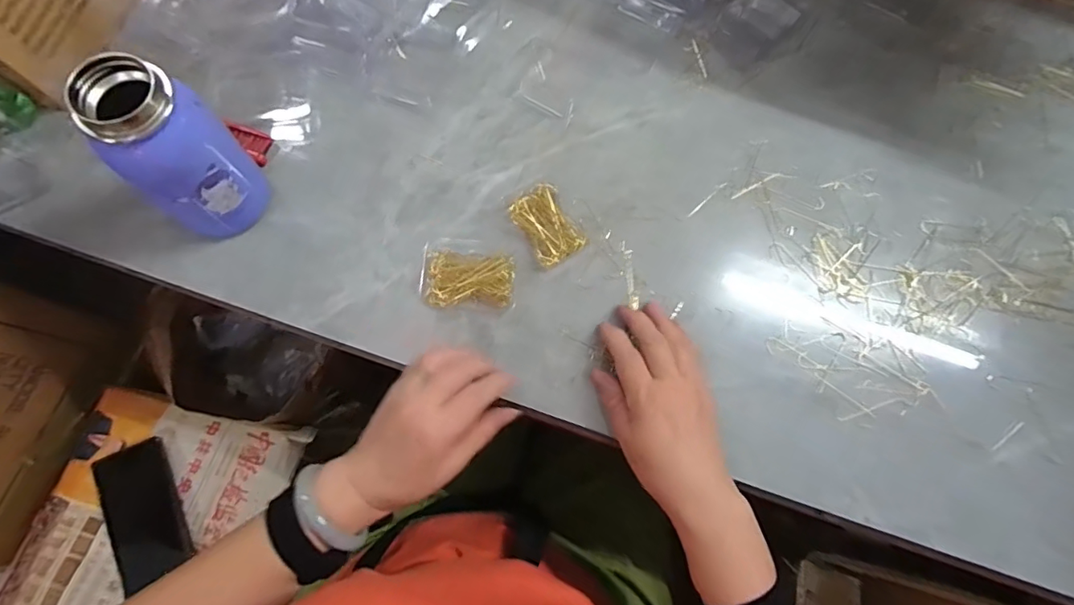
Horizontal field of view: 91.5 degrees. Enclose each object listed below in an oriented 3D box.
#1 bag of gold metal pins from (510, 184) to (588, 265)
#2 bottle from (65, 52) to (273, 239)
[{"bbox_3d":[0.008,-0.067,0.453,0.045,0.012,0.066,-30,77,-11],"label":"bag of gold metal pins"},{"bbox_3d":[-0.259,-0.104,0.389,0.075,0.146,0.062,-39,79,-13],"label":"bottle"}]

